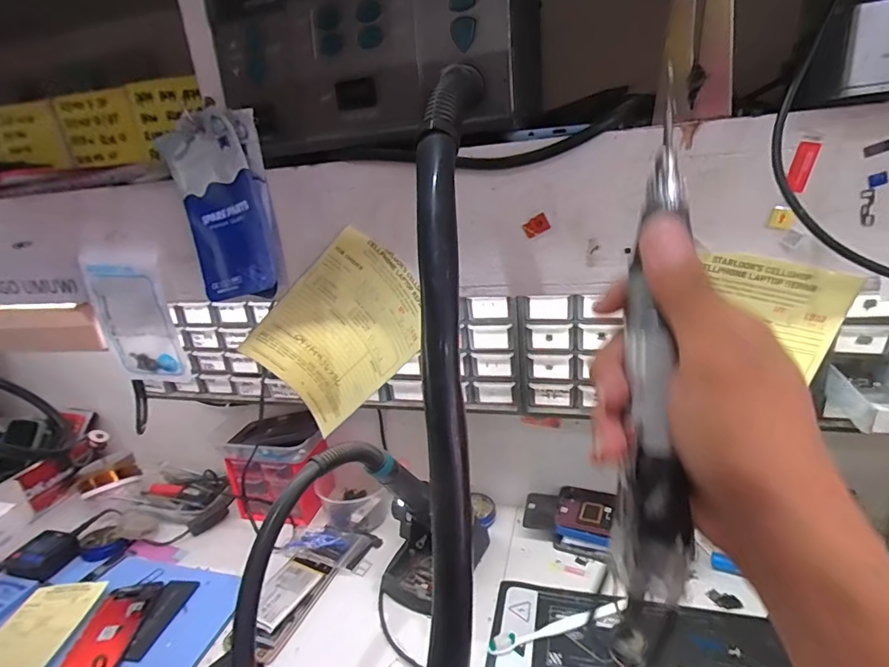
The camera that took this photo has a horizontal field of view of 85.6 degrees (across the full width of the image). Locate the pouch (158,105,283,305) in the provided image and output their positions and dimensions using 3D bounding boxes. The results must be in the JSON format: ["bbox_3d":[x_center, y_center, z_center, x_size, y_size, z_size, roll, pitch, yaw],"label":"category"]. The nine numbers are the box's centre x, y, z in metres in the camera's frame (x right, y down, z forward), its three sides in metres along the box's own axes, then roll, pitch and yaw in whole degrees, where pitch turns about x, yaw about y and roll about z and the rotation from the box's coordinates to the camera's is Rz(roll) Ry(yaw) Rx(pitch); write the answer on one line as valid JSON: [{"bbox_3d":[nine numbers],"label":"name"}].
[{"bbox_3d":[-0.154,-0.085,0.333,0.081,0.120,0.018,0,13,29],"label":"pouch"}]

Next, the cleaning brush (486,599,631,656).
[{"bbox_3d":[0.134,0.337,0.557,0.171,0.010,0.020,-11,22,-12],"label":"cleaning brush"}]

